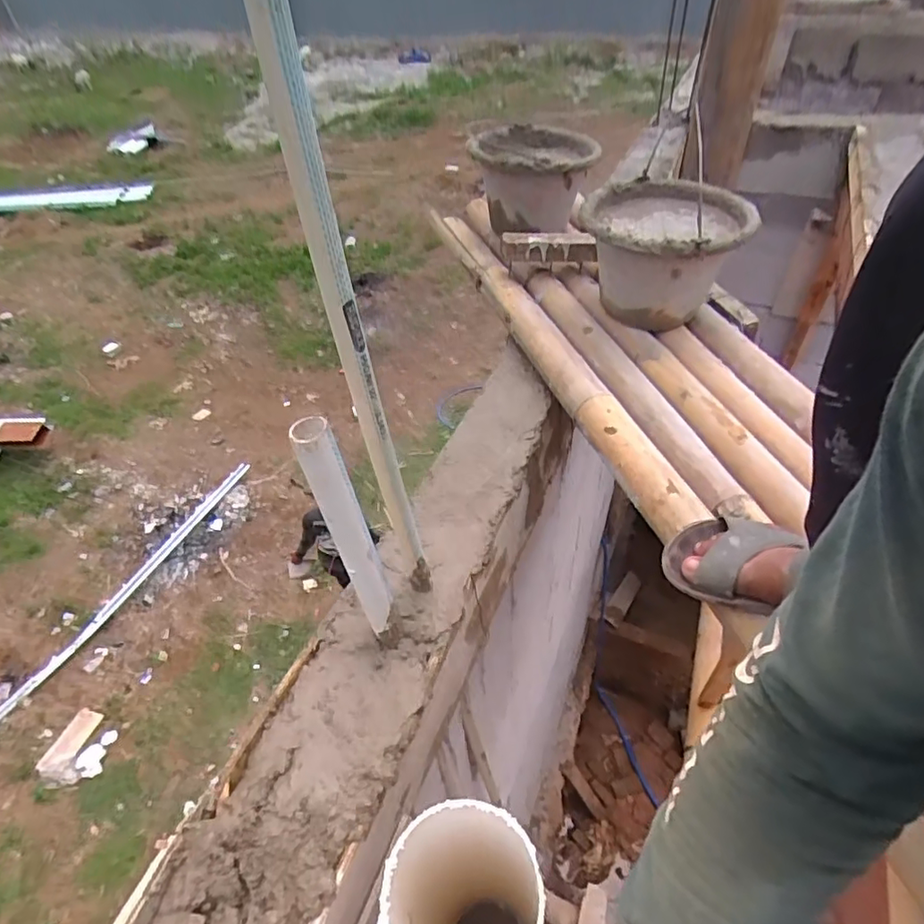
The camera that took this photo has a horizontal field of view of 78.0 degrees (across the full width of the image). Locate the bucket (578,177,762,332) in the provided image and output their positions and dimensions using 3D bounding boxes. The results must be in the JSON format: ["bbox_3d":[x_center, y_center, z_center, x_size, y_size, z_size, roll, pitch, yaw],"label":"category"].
[{"bbox_3d":[0.315,-0.328,0.917,0.235,0.169,0.255,-2,46,2],"label":"bucket"}]

